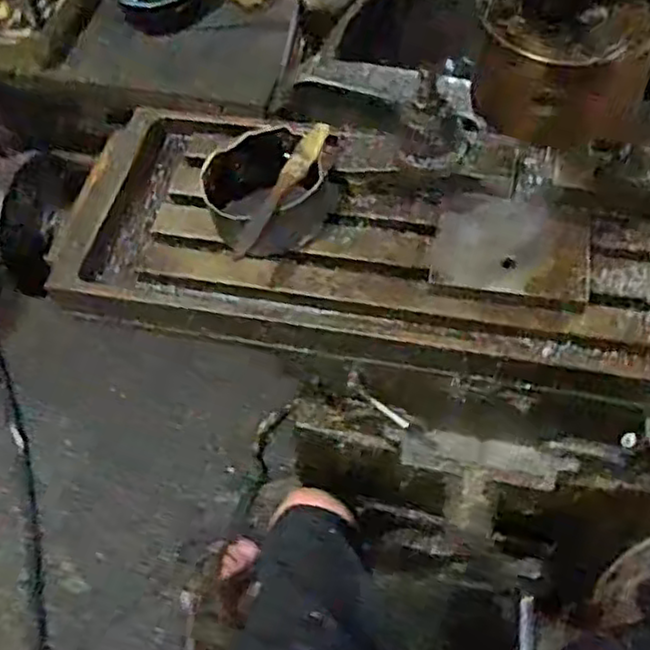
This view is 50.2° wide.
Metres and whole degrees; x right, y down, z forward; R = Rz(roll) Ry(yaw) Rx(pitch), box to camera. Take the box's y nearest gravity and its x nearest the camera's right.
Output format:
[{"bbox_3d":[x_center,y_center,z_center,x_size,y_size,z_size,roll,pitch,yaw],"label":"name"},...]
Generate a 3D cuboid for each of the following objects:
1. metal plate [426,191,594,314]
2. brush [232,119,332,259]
[{"bbox_3d":[0.159,-0.066,0.587,0.126,0.014,0.096,11,60,10],"label":"metal plate"},{"bbox_3d":[-0.035,-0.116,0.591,0.019,0.019,0.147,24,64,17],"label":"brush"}]

